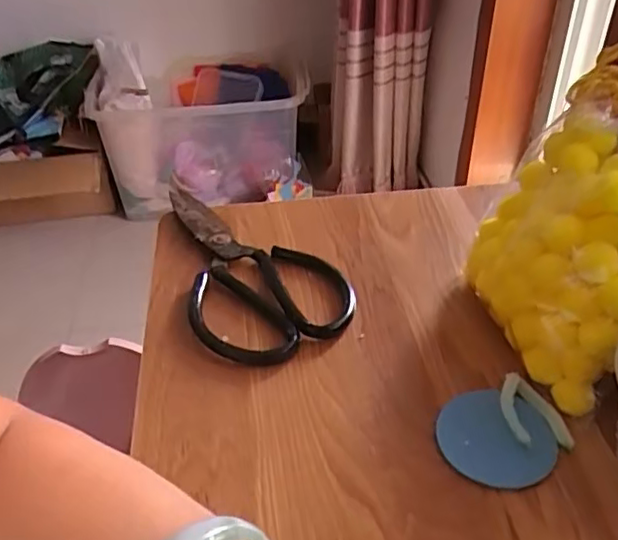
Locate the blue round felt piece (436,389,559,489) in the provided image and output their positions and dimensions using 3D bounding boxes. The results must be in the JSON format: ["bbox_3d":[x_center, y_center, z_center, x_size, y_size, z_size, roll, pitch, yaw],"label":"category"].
[{"bbox_3d":[0.094,0.084,0.313,0.056,0.004,0.051,-1,45,1],"label":"blue round felt piece"}]

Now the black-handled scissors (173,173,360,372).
[{"bbox_3d":[-0.044,-0.015,0.441,0.102,0.012,0.210,-14,39,-15],"label":"black-handled scissors"}]

